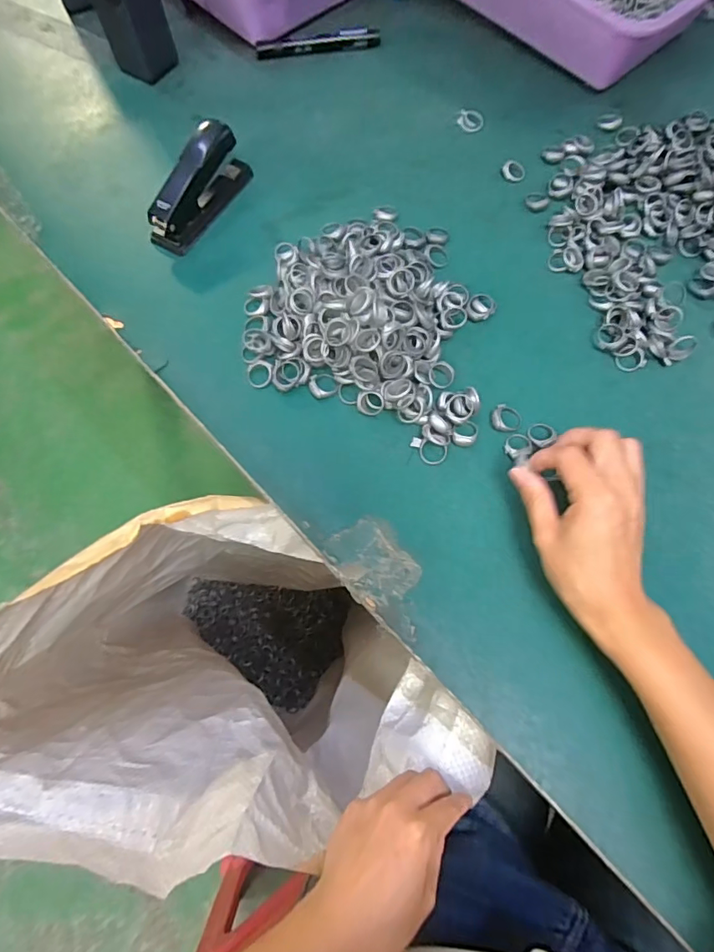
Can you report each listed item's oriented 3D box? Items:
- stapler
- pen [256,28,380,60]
[{"bbox_3d":[-0.155,-0.283,0.472,0.044,0.064,0.127,30,72,13],"label":"stapler"},{"bbox_3d":[-0.045,-0.507,0.581,0.142,0.016,0.019,-6,68,0],"label":"pen"}]

